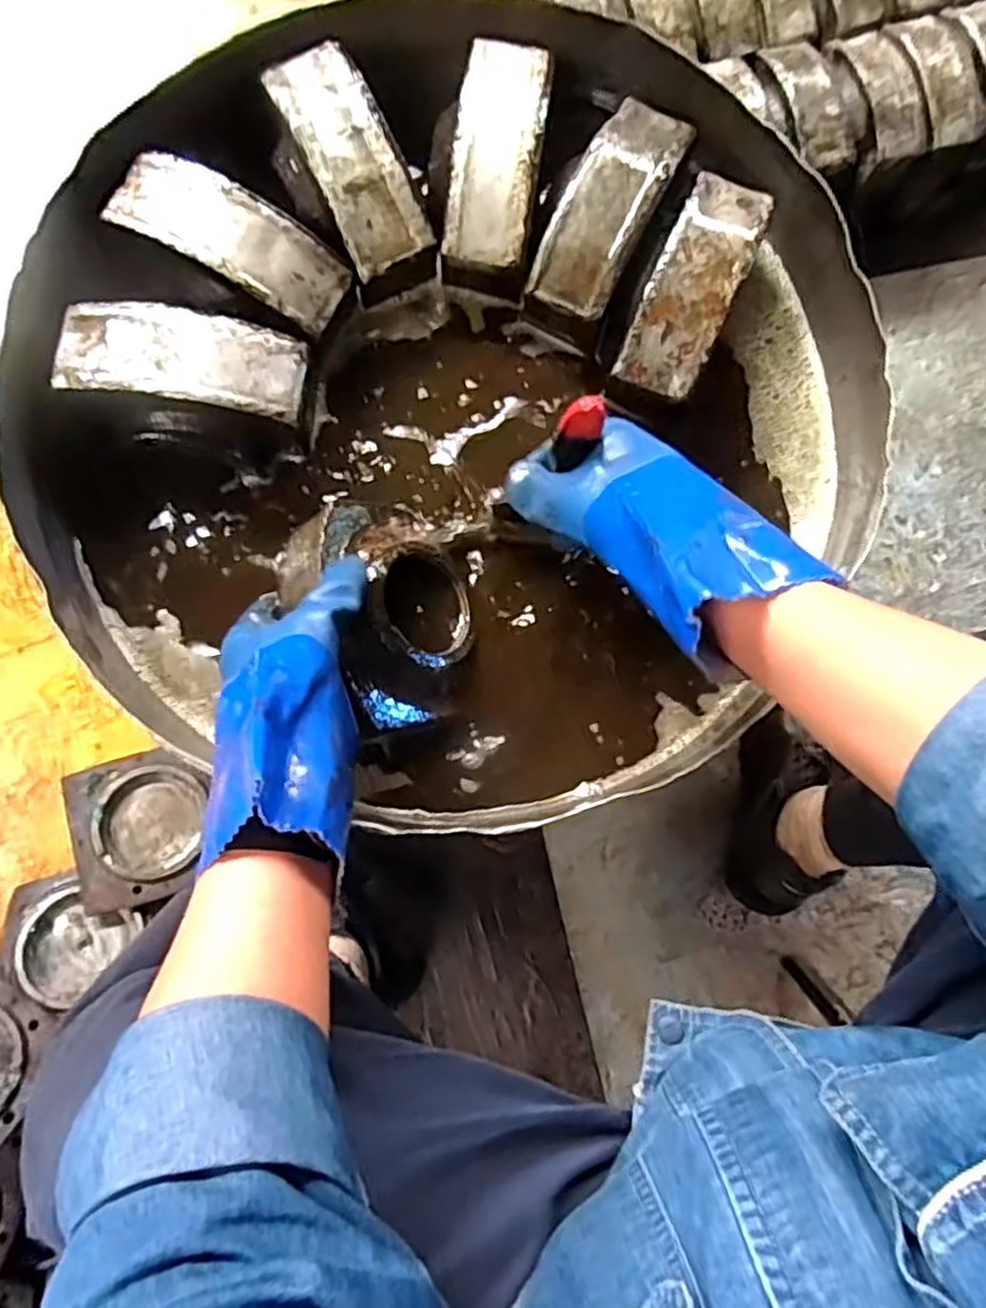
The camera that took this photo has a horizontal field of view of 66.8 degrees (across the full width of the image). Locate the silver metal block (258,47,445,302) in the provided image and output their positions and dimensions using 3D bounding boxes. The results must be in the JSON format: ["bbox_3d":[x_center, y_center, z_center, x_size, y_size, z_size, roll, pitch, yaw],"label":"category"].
[{"bbox_3d":[-0.102,-0.348,0.536,0.063,0.058,0.165,-26,97,-5],"label":"silver metal block"}]

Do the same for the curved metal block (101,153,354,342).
[{"bbox_3d":[-0.181,-0.284,0.516,0.163,0.038,0.062,27,82,-1],"label":"curved metal block"}]

